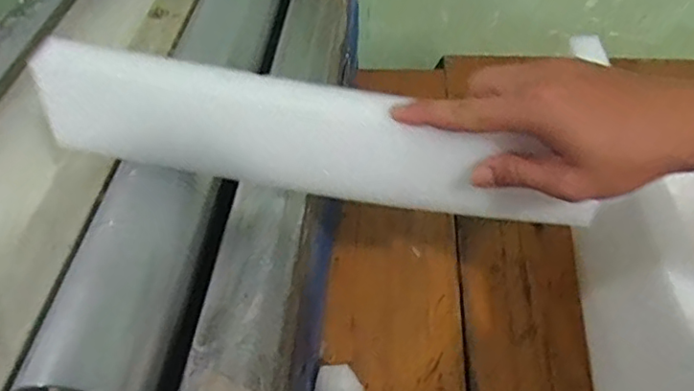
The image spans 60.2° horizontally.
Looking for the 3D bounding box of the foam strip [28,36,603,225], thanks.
[{"bbox_3d":[-0.020,-0.036,0.400,0.353,0.076,0.031,13,48,-2],"label":"foam strip"}]

